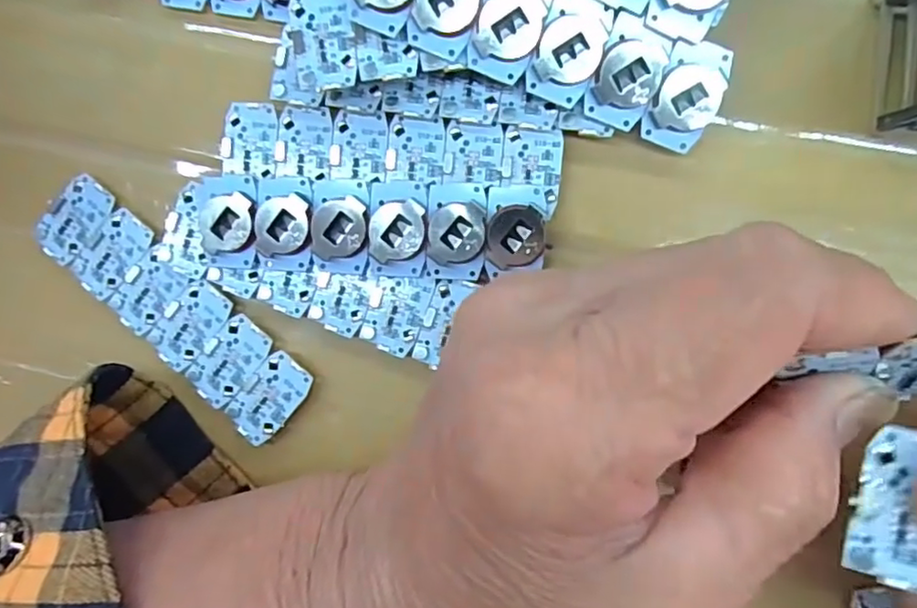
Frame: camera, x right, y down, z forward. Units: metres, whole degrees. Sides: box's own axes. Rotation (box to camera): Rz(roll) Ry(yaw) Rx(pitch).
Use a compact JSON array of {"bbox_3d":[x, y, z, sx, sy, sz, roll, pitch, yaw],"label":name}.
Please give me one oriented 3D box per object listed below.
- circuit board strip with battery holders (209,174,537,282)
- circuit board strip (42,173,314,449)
[{"bbox_3d":[-0.028,-0.023,0.189,0.107,0.008,0.029,3,93,7],"label":"circuit board strip with battery holders"},{"bbox_3d":[-0.095,0.002,0.201,0.105,0.004,0.028,41,97,3],"label":"circuit board strip"}]

